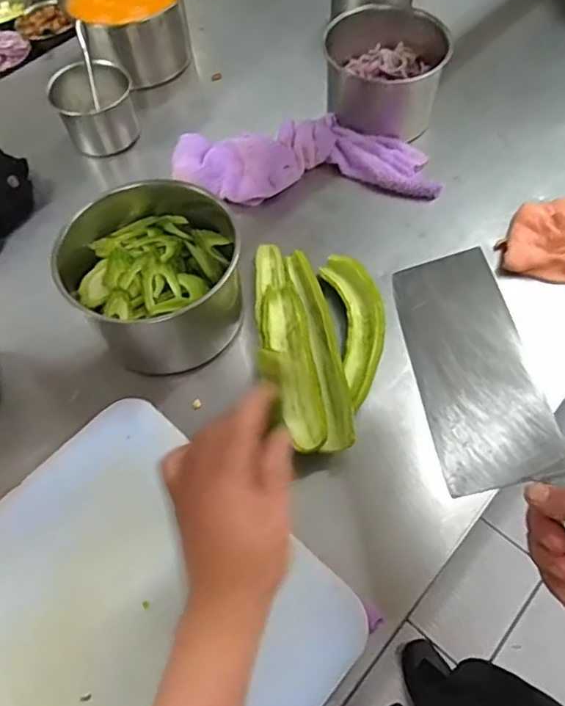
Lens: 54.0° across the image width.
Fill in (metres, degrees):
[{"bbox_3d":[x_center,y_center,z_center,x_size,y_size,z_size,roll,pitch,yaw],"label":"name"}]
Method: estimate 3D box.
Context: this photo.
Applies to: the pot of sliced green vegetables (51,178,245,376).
[{"bbox_3d":[-0.149,-0.097,0.658,0.200,0.115,0.190,-1,59,2],"label":"pot of sliced green vegetables"}]

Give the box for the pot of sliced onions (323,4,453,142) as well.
[{"bbox_3d":[0.150,-0.408,0.816,0.160,0.136,0.165,-1,59,2],"label":"pot of sliced onions"}]

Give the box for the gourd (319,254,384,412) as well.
[{"bbox_3d":[0.089,-0.034,0.646,0.059,0.034,0.207,-8,59,-1],"label":"gourd"}]

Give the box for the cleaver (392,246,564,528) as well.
[{"bbox_3d":[0.165,0.056,0.428,0.089,0.030,0.309,-13,62,-5],"label":"cleaver"}]

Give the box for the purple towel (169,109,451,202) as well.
[{"bbox_3d":[0.027,-0.277,0.780,0.356,0.072,0.129,-2,59,2],"label":"purple towel"}]

